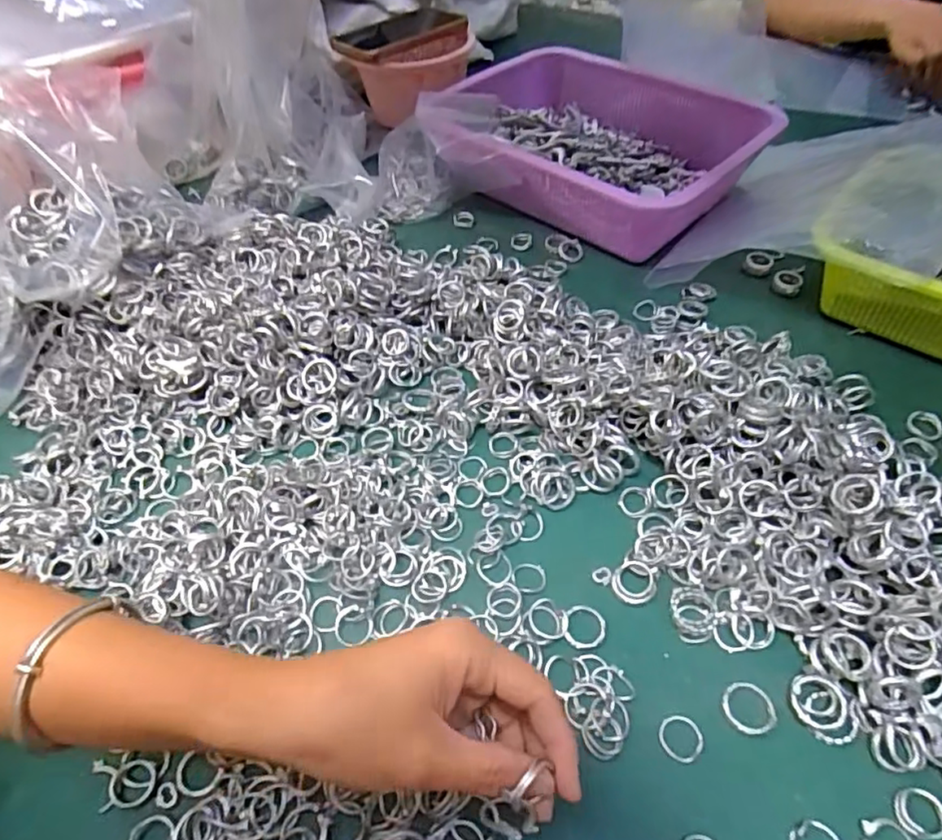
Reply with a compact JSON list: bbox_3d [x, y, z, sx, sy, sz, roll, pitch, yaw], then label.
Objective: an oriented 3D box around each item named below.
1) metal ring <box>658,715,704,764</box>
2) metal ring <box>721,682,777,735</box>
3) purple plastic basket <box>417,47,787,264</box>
[{"bbox_3d":[0.101,0.153,0.289,0.021,0.004,0.020,-2,50,2],"label":"metal ring"},{"bbox_3d":[0.137,0.141,0.296,0.024,0.004,0.024,-2,50,2],"label":"metal ring"},{"bbox_3d":[0.117,-0.268,0.590,0.302,0.084,0.210,28,57,24],"label":"purple plastic basket"}]

